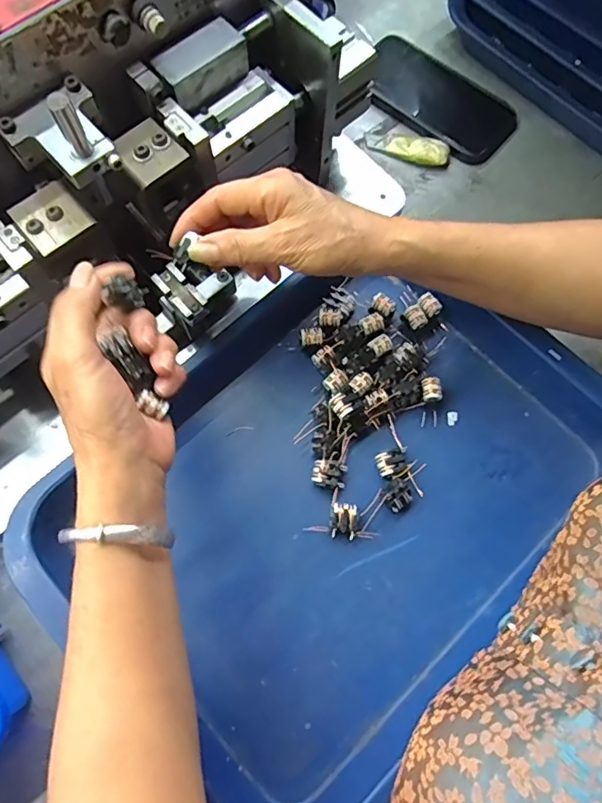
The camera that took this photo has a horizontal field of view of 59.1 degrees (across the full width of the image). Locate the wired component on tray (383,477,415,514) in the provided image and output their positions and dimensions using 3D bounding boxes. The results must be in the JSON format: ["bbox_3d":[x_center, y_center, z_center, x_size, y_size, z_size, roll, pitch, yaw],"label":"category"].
[{"bbox_3d":[0.070,0.068,0.383,0.019,0.015,0.021,-36,77,-10],"label":"wired component on tray"}]

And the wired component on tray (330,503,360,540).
[{"bbox_3d":[0.031,0.086,0.382,0.020,0.012,0.024,11,74,3],"label":"wired component on tray"}]

